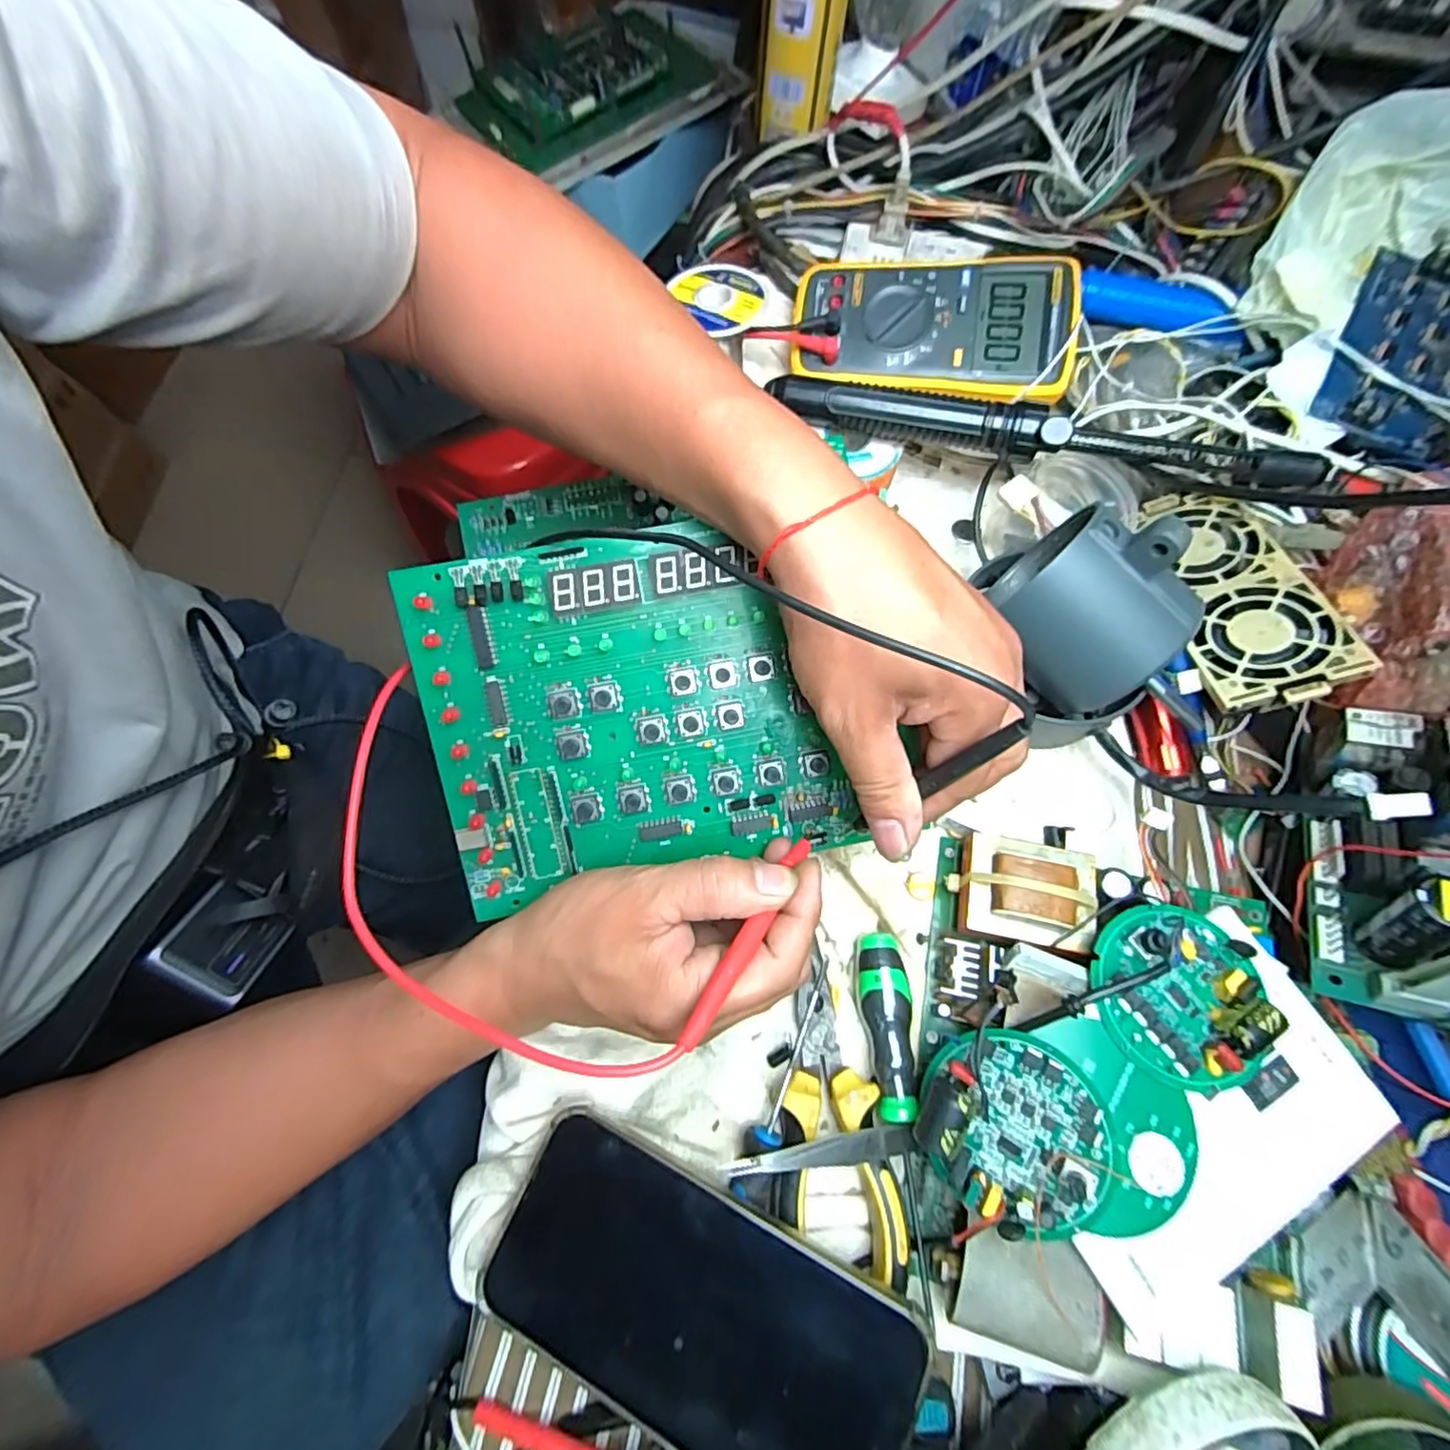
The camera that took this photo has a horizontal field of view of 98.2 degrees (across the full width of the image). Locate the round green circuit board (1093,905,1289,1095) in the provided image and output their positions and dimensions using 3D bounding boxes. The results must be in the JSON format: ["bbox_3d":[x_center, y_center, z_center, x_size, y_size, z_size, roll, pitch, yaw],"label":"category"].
[{"bbox_3d":[0.190,0.109,0.259,0.062,0.020,0.069,29,72,9],"label":"round green circuit board"}]

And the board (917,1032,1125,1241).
[{"bbox_3d":[0.117,0.160,0.246,0.067,0.019,0.067,0,70,-1],"label":"board"}]

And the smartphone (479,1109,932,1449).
[{"bbox_3d":[-0.011,0.224,0.239,0.161,0.008,0.081,22,73,15],"label":"smartphone"}]

